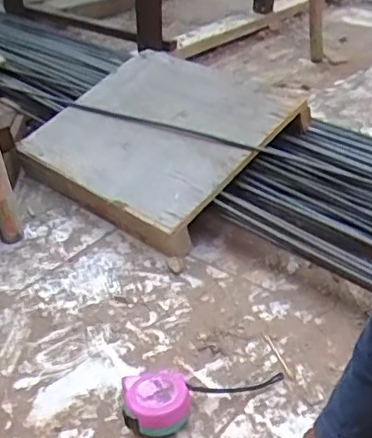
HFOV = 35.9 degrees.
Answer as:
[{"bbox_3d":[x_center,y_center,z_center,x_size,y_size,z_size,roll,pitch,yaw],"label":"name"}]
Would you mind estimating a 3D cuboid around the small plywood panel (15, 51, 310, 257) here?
[{"bbox_3d":[-0.051,-0.174,1.142,0.452,0.067,0.424,26,56,33],"label":"small plywood panel"}]

